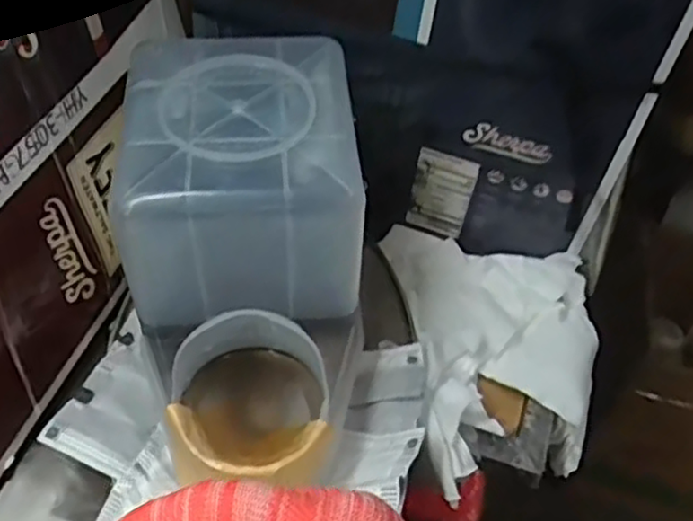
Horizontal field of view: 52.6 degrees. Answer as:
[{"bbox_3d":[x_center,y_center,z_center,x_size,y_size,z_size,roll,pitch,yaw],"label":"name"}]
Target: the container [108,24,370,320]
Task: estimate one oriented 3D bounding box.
[{"bbox_3d":[-0.063,-0.051,0.427,0.128,0.108,0.146,-4,45,-7],"label":"container"}]

